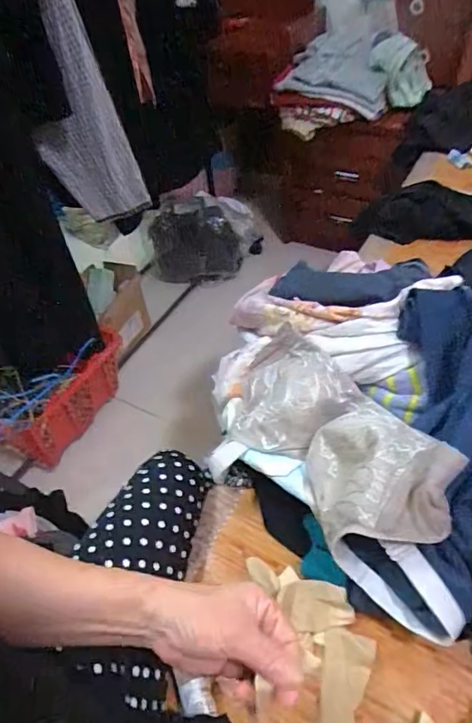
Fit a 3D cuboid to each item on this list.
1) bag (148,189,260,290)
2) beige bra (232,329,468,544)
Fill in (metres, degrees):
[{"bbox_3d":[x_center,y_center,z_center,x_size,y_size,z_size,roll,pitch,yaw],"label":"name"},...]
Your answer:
[{"bbox_3d":[-0.106,-0.422,1.702,0.395,0.271,0.139,-5,46,0],"label":"bag"},{"bbox_3d":[0.115,0.086,0.582,0.146,0.121,0.320,-30,50,-22],"label":"beige bra"}]

